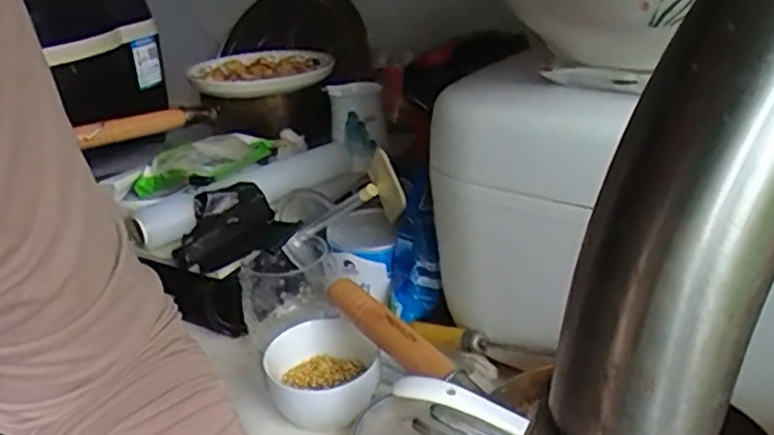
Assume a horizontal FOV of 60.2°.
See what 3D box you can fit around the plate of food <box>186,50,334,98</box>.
[{"bbox_3d":[-0.170,-0.199,0.911,0.196,0.029,0.161,-2,24,6],"label":"plate of food"}]

